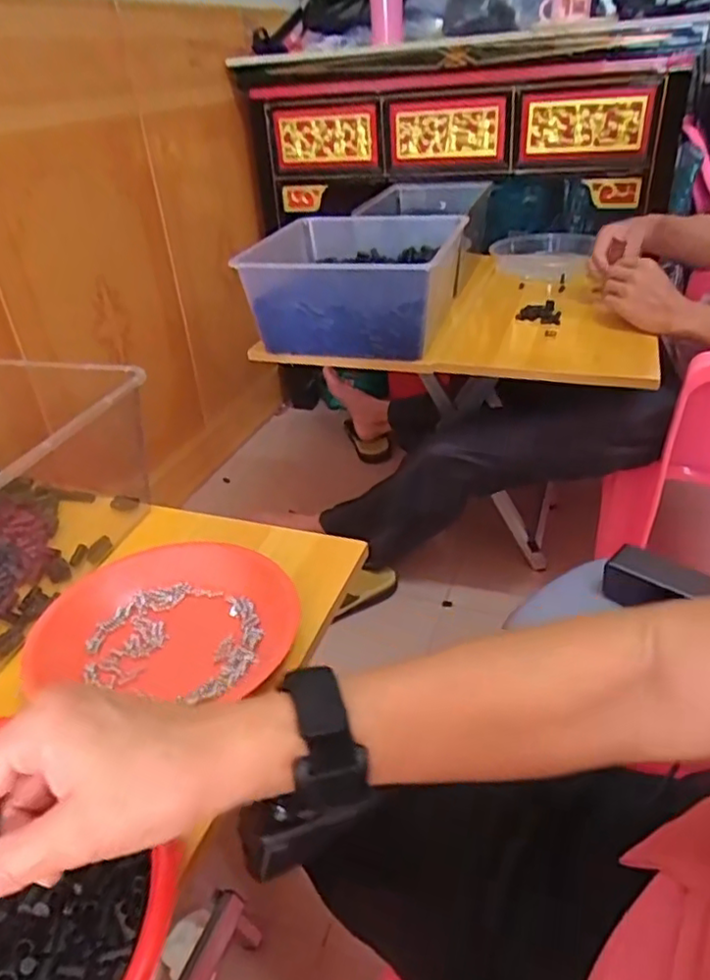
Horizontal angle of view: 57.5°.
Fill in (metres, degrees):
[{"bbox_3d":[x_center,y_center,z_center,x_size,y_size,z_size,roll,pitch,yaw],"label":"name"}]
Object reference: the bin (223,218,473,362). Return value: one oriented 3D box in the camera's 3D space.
[{"bbox_3d":[-0.007,-0.320,1.010,0.290,0.143,0.285,7,36,16],"label":"bin"}]

